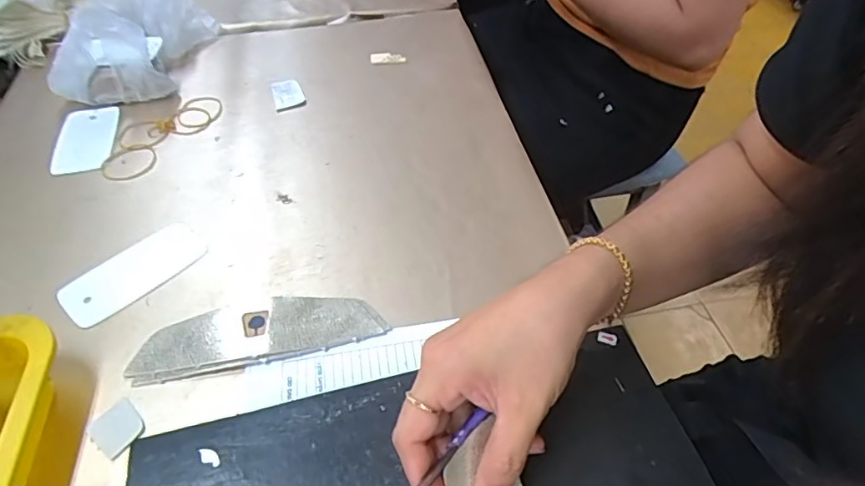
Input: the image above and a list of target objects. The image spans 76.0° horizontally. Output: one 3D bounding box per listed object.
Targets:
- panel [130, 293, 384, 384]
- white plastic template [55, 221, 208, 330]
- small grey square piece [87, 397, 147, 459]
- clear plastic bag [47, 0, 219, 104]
[{"bbox_3d":[-0.120,0.061,0.387,0.166,0.007,0.052,-11,48,-9],"label":"panel"},{"bbox_3d":[-0.231,0.021,0.431,0.051,0.006,0.106,36,57,24],"label":"white plastic template"},{"bbox_3d":[-0.195,0.113,0.341,0.034,0.004,0.027,34,56,28],"label":"small grey square piece"},{"bbox_3d":[-0.333,-0.240,0.617,0.141,0.091,0.180,-9,47,-7],"label":"clear plastic bag"}]

